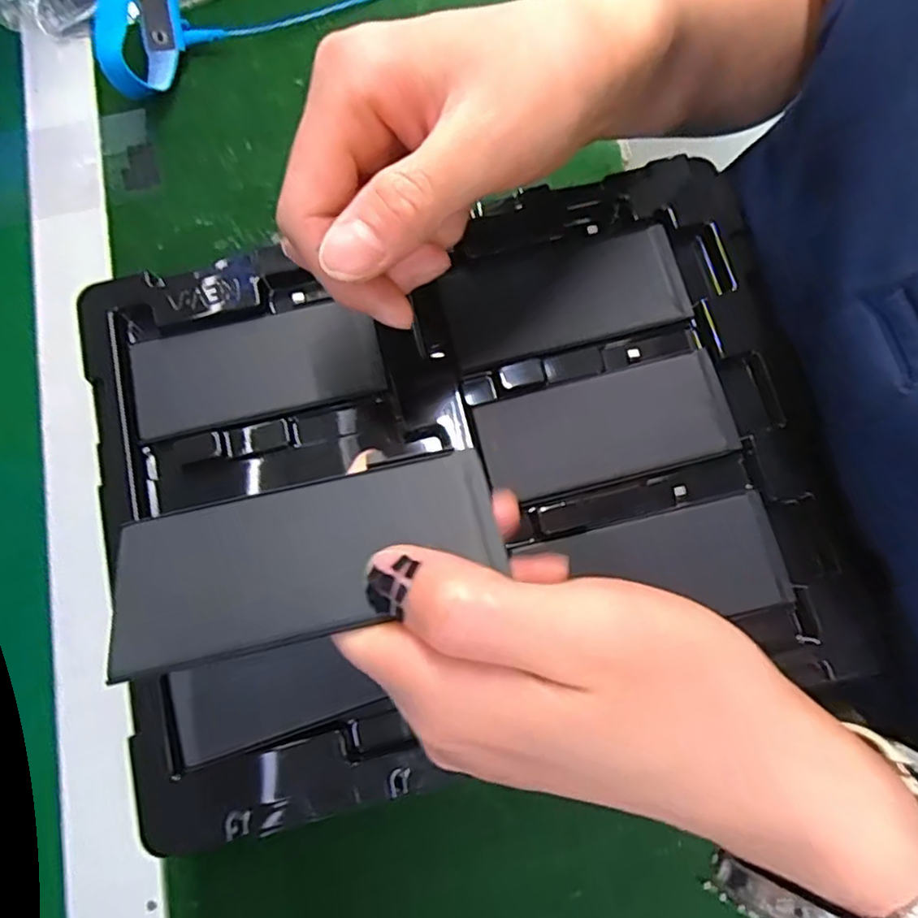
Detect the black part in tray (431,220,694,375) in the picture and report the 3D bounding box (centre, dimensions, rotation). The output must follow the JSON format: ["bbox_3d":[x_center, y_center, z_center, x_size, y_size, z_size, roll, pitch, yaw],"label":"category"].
[{"bbox_3d":[0.042,-0.070,0.264,0.100,0.004,0.046,-14,77,-5],"label":"black part in tray"}]

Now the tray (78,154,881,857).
[{"bbox_3d":[0.000,0.001,0.246,0.267,0.017,0.215,-13,77,-4],"label":"tray"}]

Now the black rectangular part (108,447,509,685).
[{"bbox_3d":[-0.039,0.025,0.166,0.098,0.004,0.043,-12,58,-6],"label":"black rectangular part"}]

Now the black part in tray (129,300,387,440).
[{"bbox_3d":[-0.082,-0.038,0.258,0.098,0.004,0.041,-13,77,-4],"label":"black part in tray"}]

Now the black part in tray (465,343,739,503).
[{"bbox_3d":[0.058,-0.013,0.251,0.098,0.004,0.042,-14,77,-5],"label":"black part in tray"}]

